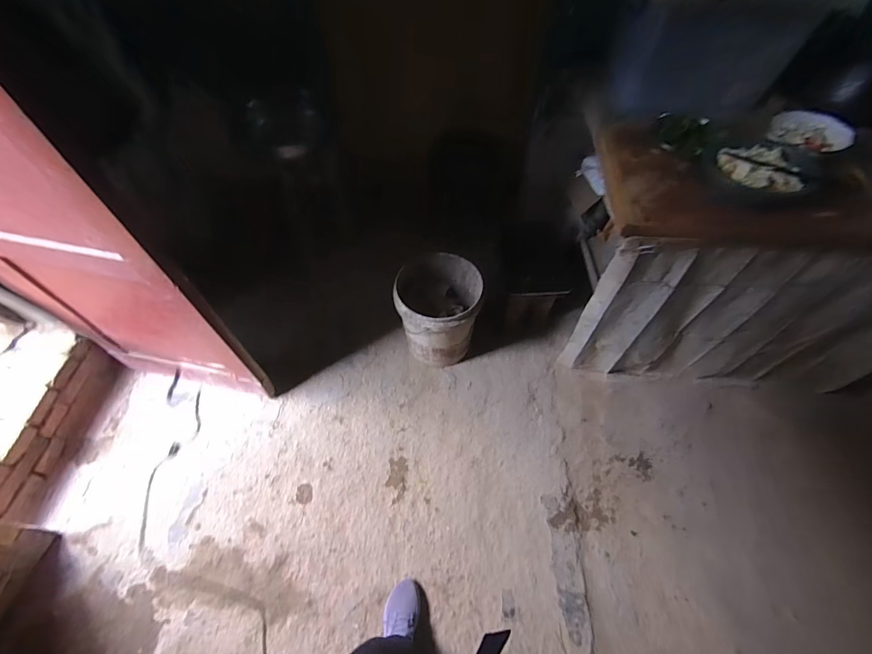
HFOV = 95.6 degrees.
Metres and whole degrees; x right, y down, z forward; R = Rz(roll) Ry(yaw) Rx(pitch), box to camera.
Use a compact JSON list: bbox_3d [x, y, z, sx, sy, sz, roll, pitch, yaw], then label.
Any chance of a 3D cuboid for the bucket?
[{"bbox_3d":[0.016,-0.042,1.488,0.270,0.345,0.329,12,57,8],"label":"bucket"}]

